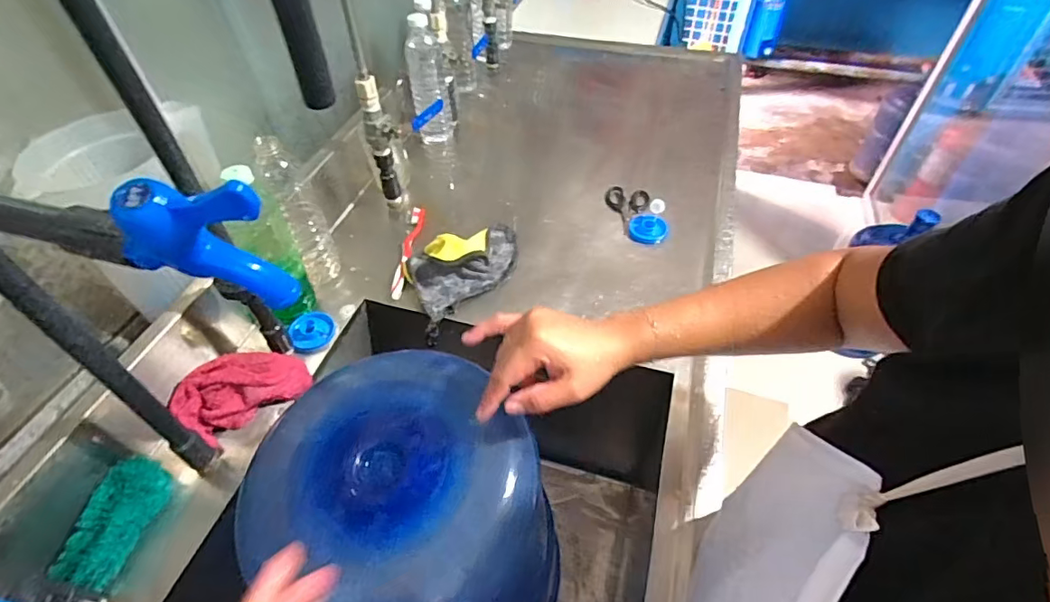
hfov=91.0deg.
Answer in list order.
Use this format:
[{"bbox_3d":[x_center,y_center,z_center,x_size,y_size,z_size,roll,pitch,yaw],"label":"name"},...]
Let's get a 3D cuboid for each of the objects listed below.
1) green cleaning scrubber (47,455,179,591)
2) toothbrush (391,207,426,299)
[{"bbox_3d":[-0.395,0.213,0.500,0.059,0.033,0.112,8,50,9],"label":"green cleaning scrubber"},{"bbox_3d":[-0.169,-0.075,0.751,0.022,0.018,0.174,2,49,4],"label":"toothbrush"}]

